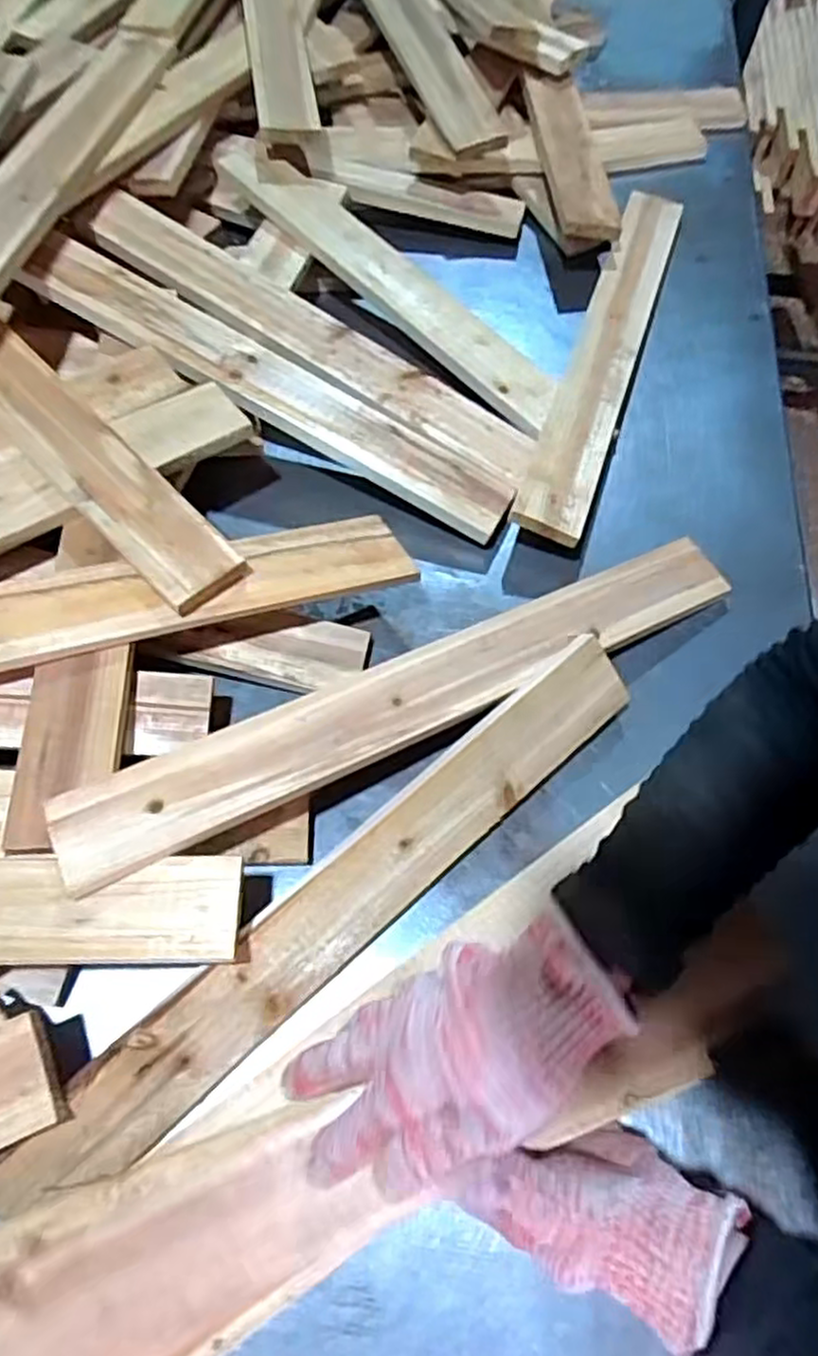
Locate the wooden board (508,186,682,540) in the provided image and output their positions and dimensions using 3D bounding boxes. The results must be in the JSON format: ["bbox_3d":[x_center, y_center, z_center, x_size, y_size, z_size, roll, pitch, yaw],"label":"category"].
[{"bbox_3d":[0.195,-0.331,0.709,0.060,0.026,0.502,22,61,1],"label":"wooden board"}]

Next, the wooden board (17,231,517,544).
[{"bbox_3d":[-0.117,-0.252,0.628,0.449,0.014,0.066,29,63,0],"label":"wooden board"}]

